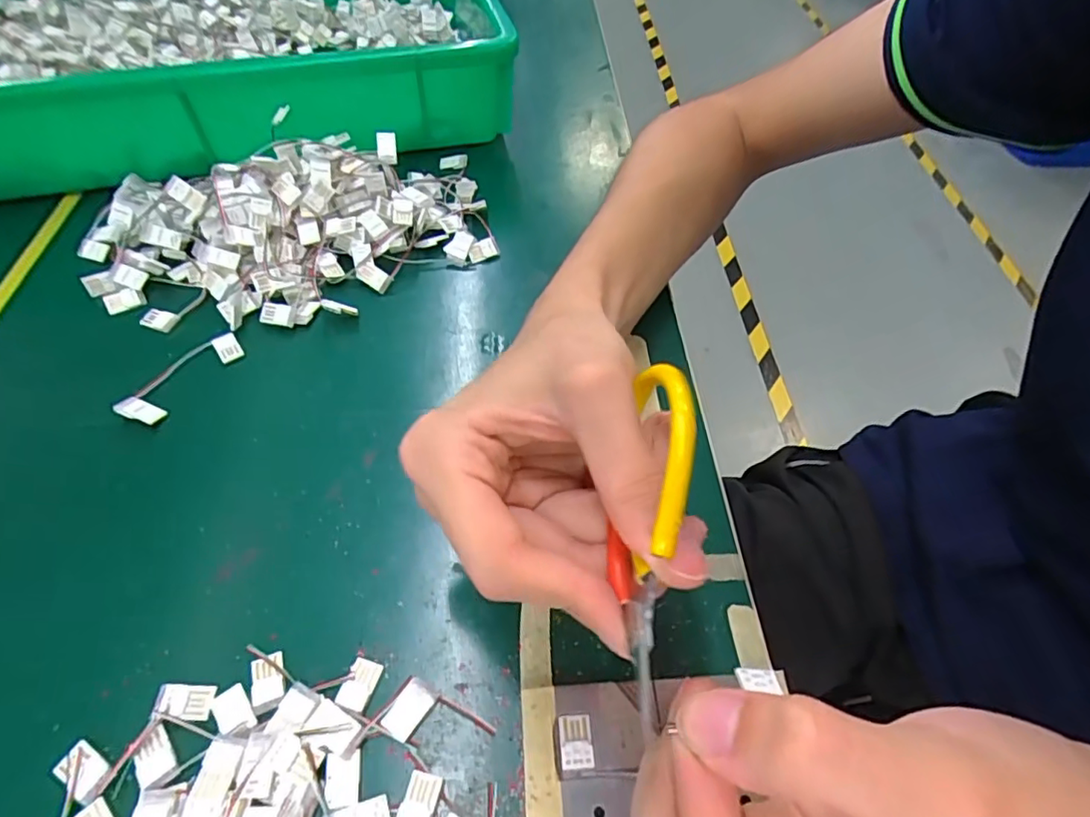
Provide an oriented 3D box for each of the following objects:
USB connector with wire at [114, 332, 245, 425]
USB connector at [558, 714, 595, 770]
[{"bbox_3d":[-0.189,-0.018,0.302,0.026,0.009,0.066,28,58,17],"label":"USB connector with wire"},{"bbox_3d":[0.011,0.117,0.205,0.012,0.004,0.017,-2,54,-4],"label":"USB connector"}]

